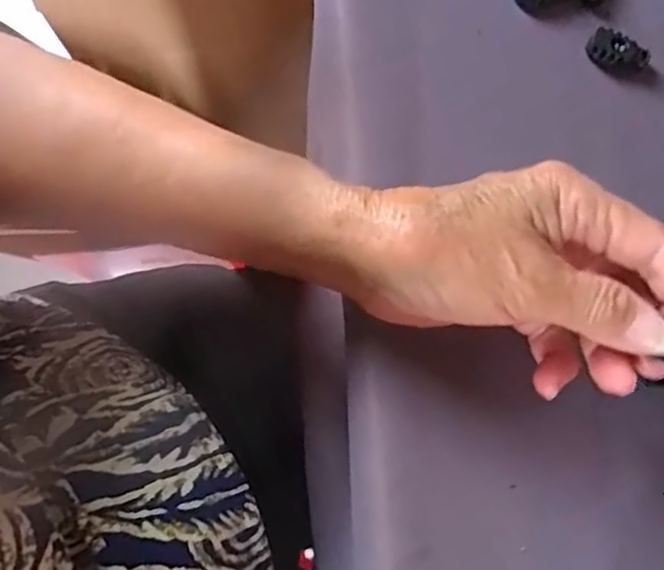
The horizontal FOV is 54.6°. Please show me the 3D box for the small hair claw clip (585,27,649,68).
[{"bbox_3d":[0.137,-0.111,0.307,0.028,0.005,0.014,30,81,6],"label":"small hair claw clip"}]

